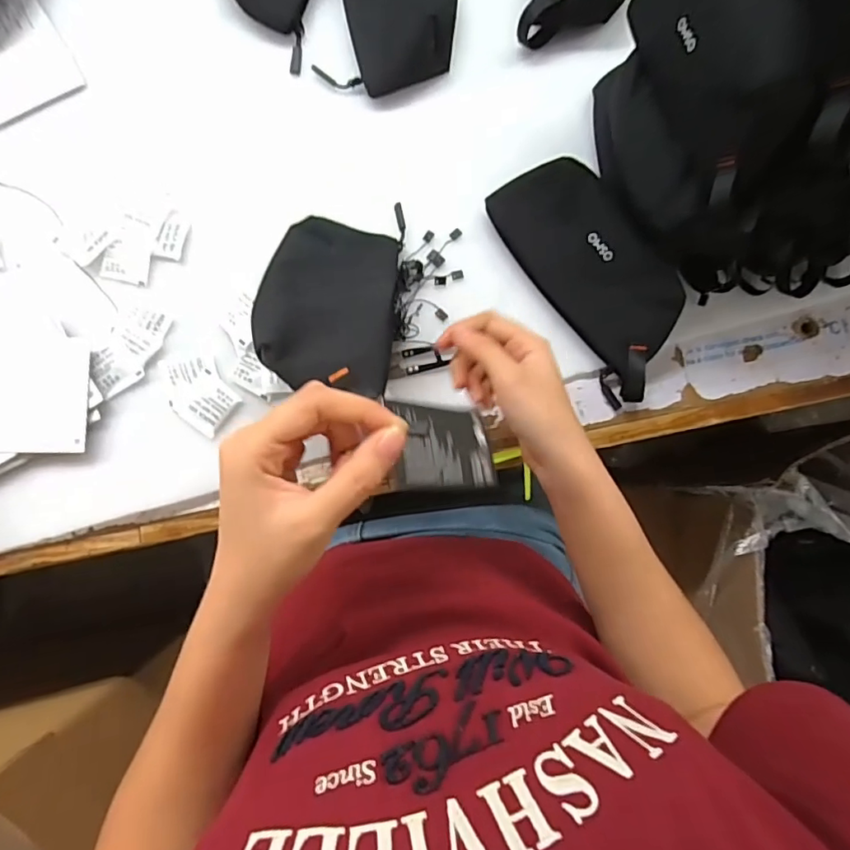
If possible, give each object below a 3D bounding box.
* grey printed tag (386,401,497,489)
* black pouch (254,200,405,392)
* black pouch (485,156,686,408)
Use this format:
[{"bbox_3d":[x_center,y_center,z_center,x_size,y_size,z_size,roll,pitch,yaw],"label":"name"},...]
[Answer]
[{"bbox_3d":[0.012,0.012,0.309,0.080,0.005,0.049,5,68,-46],"label":"grey printed tag"},{"bbox_3d":[-0.068,-0.099,0.385,0.095,0.019,0.198,4,48,-4],"label":"black pouch"},{"bbox_3d":[0.147,-0.129,0.451,0.094,0.040,0.206,-34,90,32],"label":"black pouch"}]

